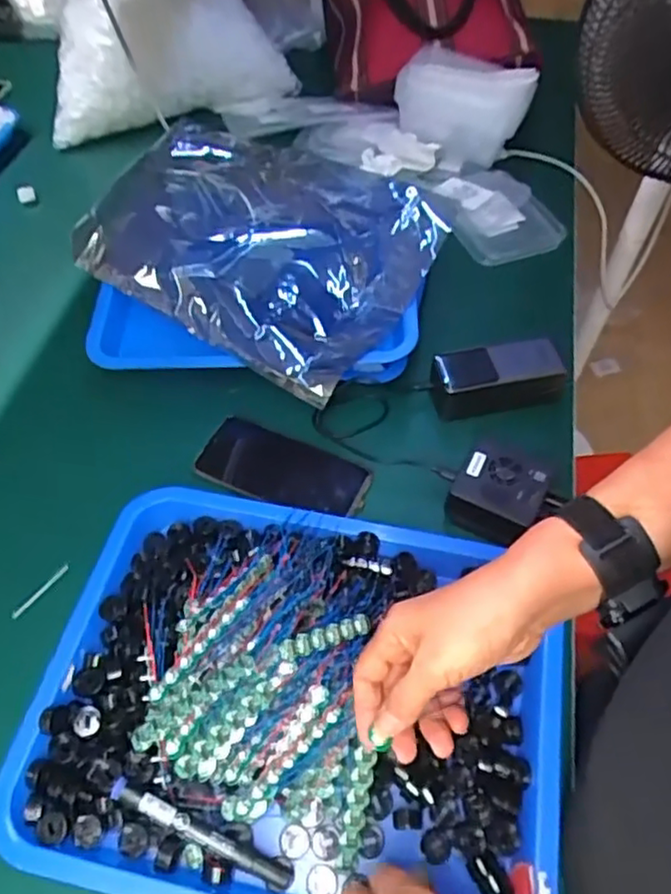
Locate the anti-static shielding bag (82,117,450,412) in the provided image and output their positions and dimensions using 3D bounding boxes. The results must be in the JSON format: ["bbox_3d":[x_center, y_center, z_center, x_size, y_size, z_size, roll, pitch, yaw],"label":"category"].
[{"bbox_3d":[-0.067,-0.224,0.675,0.323,0.099,0.271,29,59,19],"label":"anti-static shielding bag"}]

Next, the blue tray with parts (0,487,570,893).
[{"bbox_3d":[-0.032,0.175,0.495,0.381,0.072,0.295,8,55,5],"label":"blue tray with parts"}]

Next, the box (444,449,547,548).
[{"bbox_3d":[0.142,0.043,0.596,0.084,0.050,0.079,27,59,18],"label":"box"}]

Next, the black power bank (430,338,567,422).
[{"bbox_3d":[0.159,-0.066,0.667,0.128,0.056,0.061,-10,55,-7],"label":"black power bank"}]

